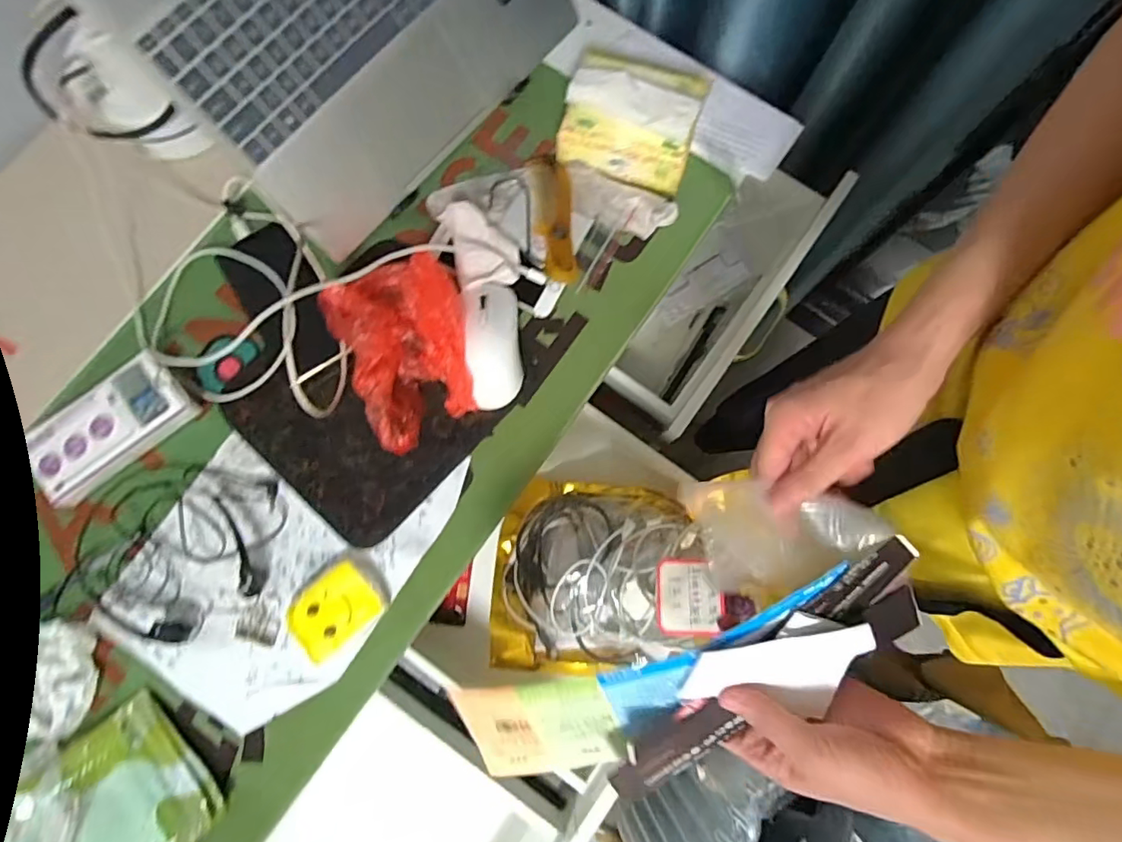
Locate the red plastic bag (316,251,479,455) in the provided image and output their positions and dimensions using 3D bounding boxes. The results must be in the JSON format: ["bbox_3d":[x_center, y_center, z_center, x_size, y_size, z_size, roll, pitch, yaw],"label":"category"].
[{"bbox_3d":[-0.131,-0.064,0.491,0.108,0.062,0.152,-24,80,-4],"label":"red plastic bag"}]

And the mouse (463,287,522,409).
[{"bbox_3d":[-0.061,-0.070,0.506,0.051,0.027,0.111,-5,80,-1],"label":"mouse"}]

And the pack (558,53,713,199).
[{"bbox_3d":[0.066,-0.283,0.527,0.122,0.068,0.095,16,80,3],"label":"pack"}]

